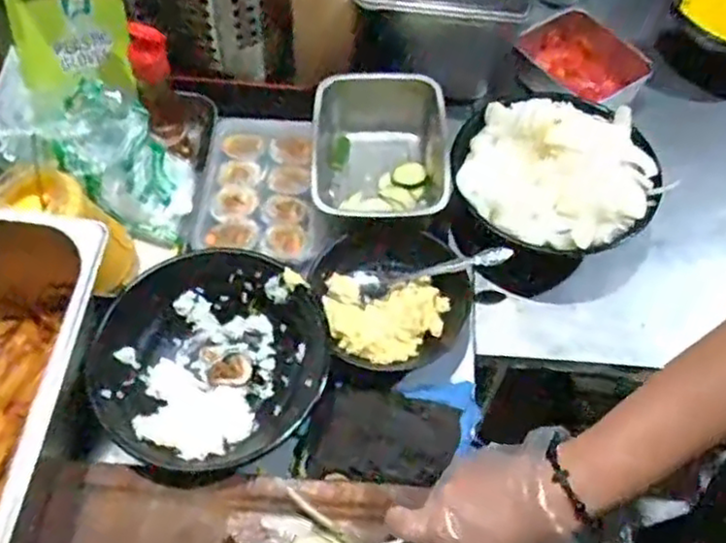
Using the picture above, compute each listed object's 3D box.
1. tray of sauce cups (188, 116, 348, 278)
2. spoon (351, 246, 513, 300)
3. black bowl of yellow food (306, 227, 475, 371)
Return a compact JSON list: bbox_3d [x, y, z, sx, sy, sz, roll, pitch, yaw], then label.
[{"bbox_3d":[-0.097,-0.085,0.710,0.152,0.024,0.194,2,57,1],"label":"tray of sauce cups"},{"bbox_3d":[0.064,0.001,0.625,0.142,0.015,0.025,-13,56,12],"label":"spoon"},{"bbox_3d":[0.027,0.017,0.630,0.132,0.034,0.140,1,59,-1],"label":"black bowl of yellow food"}]

